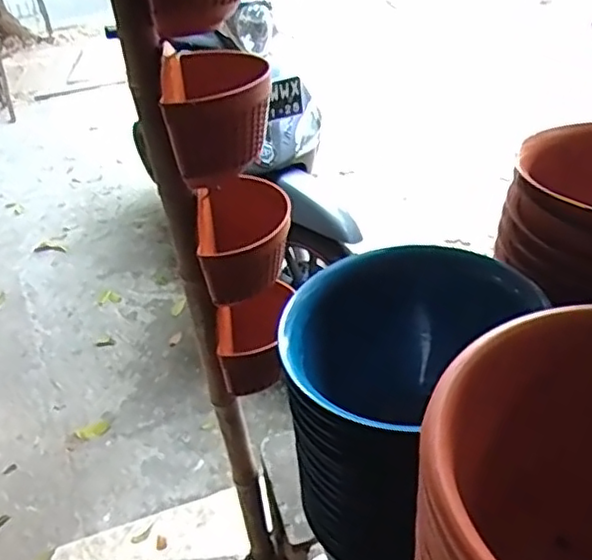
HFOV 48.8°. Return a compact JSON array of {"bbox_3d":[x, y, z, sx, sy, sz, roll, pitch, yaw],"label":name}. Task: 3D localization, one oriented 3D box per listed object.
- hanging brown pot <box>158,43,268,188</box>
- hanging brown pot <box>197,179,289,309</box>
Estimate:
[{"bbox_3d":[-0.088,-0.206,0.801,0.120,0.137,0.160,-7,35,2],"label":"hanging brown pot"},{"bbox_3d":[-0.065,-0.053,0.907,0.120,0.121,0.141,-6,36,3],"label":"hanging brown pot"}]

